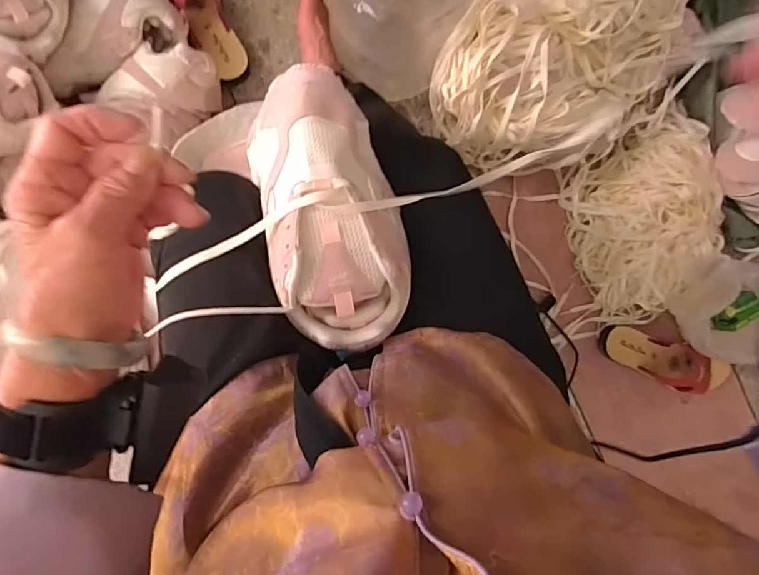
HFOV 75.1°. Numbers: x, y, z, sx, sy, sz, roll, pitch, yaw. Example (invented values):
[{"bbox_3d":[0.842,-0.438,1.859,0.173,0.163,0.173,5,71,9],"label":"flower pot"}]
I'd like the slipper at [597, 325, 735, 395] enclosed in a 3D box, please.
[{"bbox_3d":[0.491,0.123,0.855,0.198,0.075,0.073,23,88,-3],"label":"slipper"}]

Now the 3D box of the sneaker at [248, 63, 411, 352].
[{"bbox_3d":[-0.049,-0.073,0.473,0.120,0.090,0.259,-13,85,-4],"label":"sneaker"}]

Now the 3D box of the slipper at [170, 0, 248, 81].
[{"bbox_3d":[-0.288,-0.453,0.801,0.076,0.067,0.228,-22,91,-4],"label":"slipper"}]

